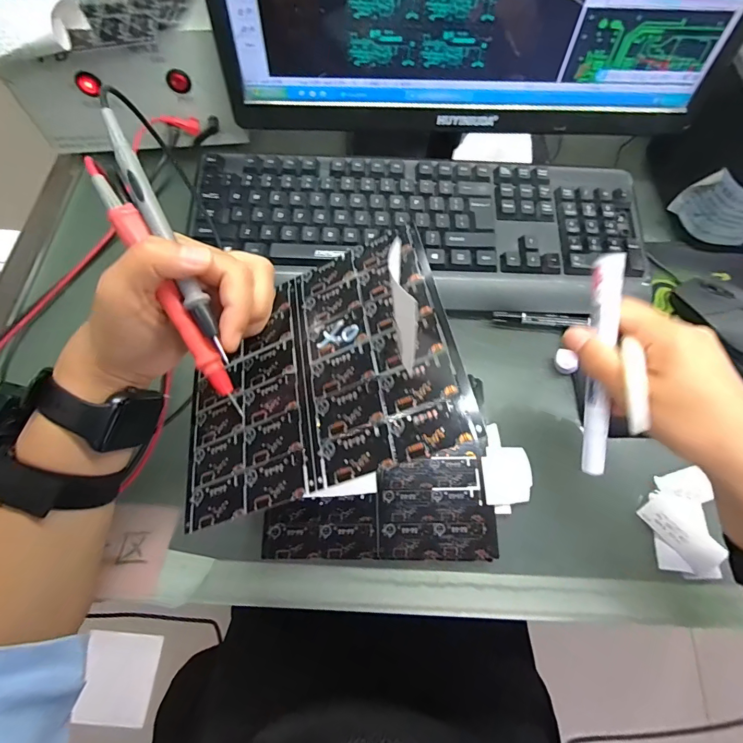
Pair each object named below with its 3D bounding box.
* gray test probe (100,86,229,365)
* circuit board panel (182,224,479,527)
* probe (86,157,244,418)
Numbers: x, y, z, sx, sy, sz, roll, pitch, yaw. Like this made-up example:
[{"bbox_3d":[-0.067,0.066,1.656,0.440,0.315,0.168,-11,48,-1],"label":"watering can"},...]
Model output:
[{"bbox_3d":[-0.112,-0.076,0.222,0.012,0.008,0.152,-26,92,-13],"label":"gray test probe"},{"bbox_3d":[-0.035,-0.001,0.236,0.163,0.004,0.139,-20,57,17],"label":"circuit board panel"},{"bbox_3d":[-0.110,-0.043,0.227,0.014,0.011,0.148,-30,96,-14],"label":"probe"}]

